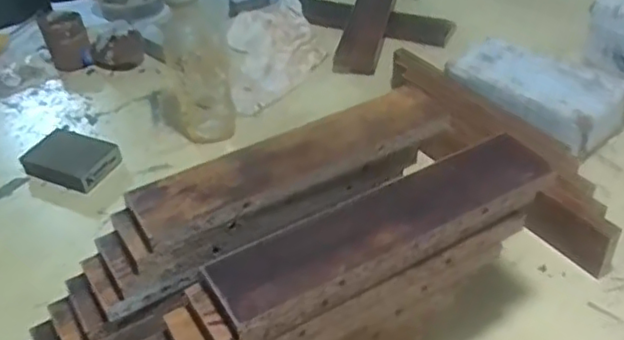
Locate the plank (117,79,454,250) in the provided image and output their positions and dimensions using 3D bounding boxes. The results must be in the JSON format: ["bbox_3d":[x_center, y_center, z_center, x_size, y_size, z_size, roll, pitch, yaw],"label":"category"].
[{"bbox_3d":[-0.013,-0.010,0.550,0.276,0.020,0.070,-22,42,-20],"label":"plank"}]

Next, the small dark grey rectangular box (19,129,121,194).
[{"bbox_3d":[-0.294,-0.014,0.789,0.109,0.026,0.067,17,44,21],"label":"small dark grey rectangular box"}]

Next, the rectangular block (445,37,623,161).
[{"bbox_3d":[0.271,-0.093,0.823,0.208,0.062,0.128,29,50,34],"label":"rectangular block"}]

